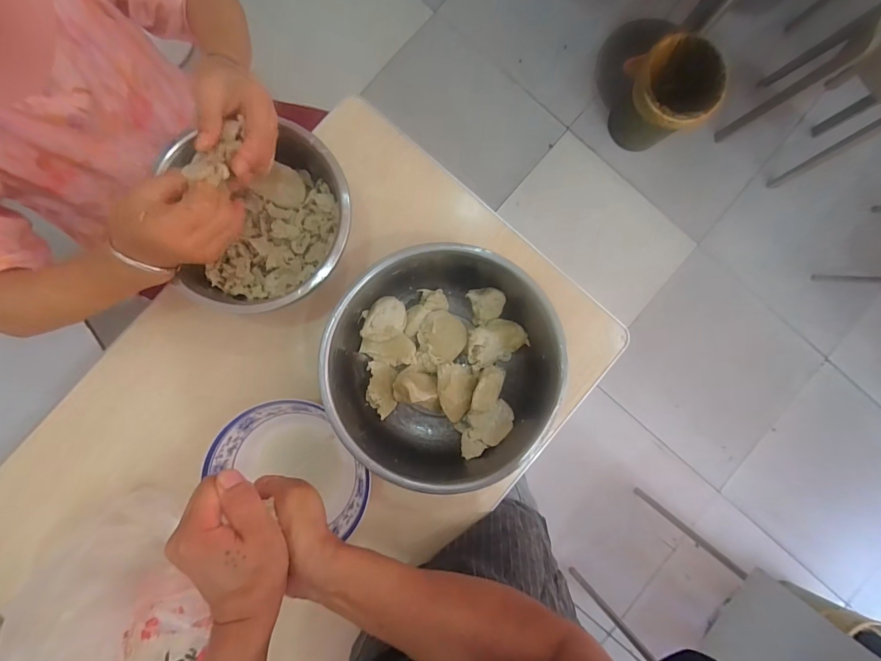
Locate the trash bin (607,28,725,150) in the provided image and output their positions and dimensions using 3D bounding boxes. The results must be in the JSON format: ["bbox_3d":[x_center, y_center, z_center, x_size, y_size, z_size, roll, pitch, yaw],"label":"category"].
[{"bbox_3d":[0.647,-0.688,1.150,0.230,0.276,0.218,0,88,-4],"label":"trash bin"}]

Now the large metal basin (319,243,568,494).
[{"bbox_3d":[-0.001,0.049,0.496,0.268,0.098,0.257,0,88,-4],"label":"large metal basin"}]

